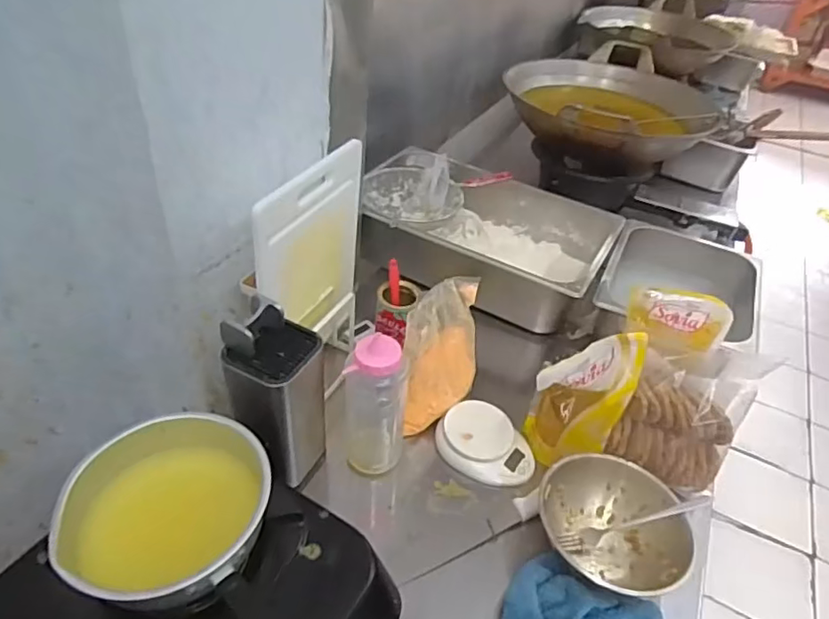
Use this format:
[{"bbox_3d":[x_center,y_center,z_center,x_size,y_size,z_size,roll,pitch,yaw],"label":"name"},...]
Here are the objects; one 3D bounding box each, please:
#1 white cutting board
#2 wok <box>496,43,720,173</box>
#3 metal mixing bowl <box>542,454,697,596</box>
[{"bbox_3d":[-0.145,-0.080,0.824,0.013,0.269,0.248,21,41,16],"label":"white cutting board"},{"bbox_3d":[0.475,-0.500,1.356,0.517,0.147,0.461,-11,43,-20],"label":"wok"},{"bbox_3d":[0.257,0.286,0.743,0.185,0.083,0.160,33,47,27],"label":"metal mixing bowl"}]

